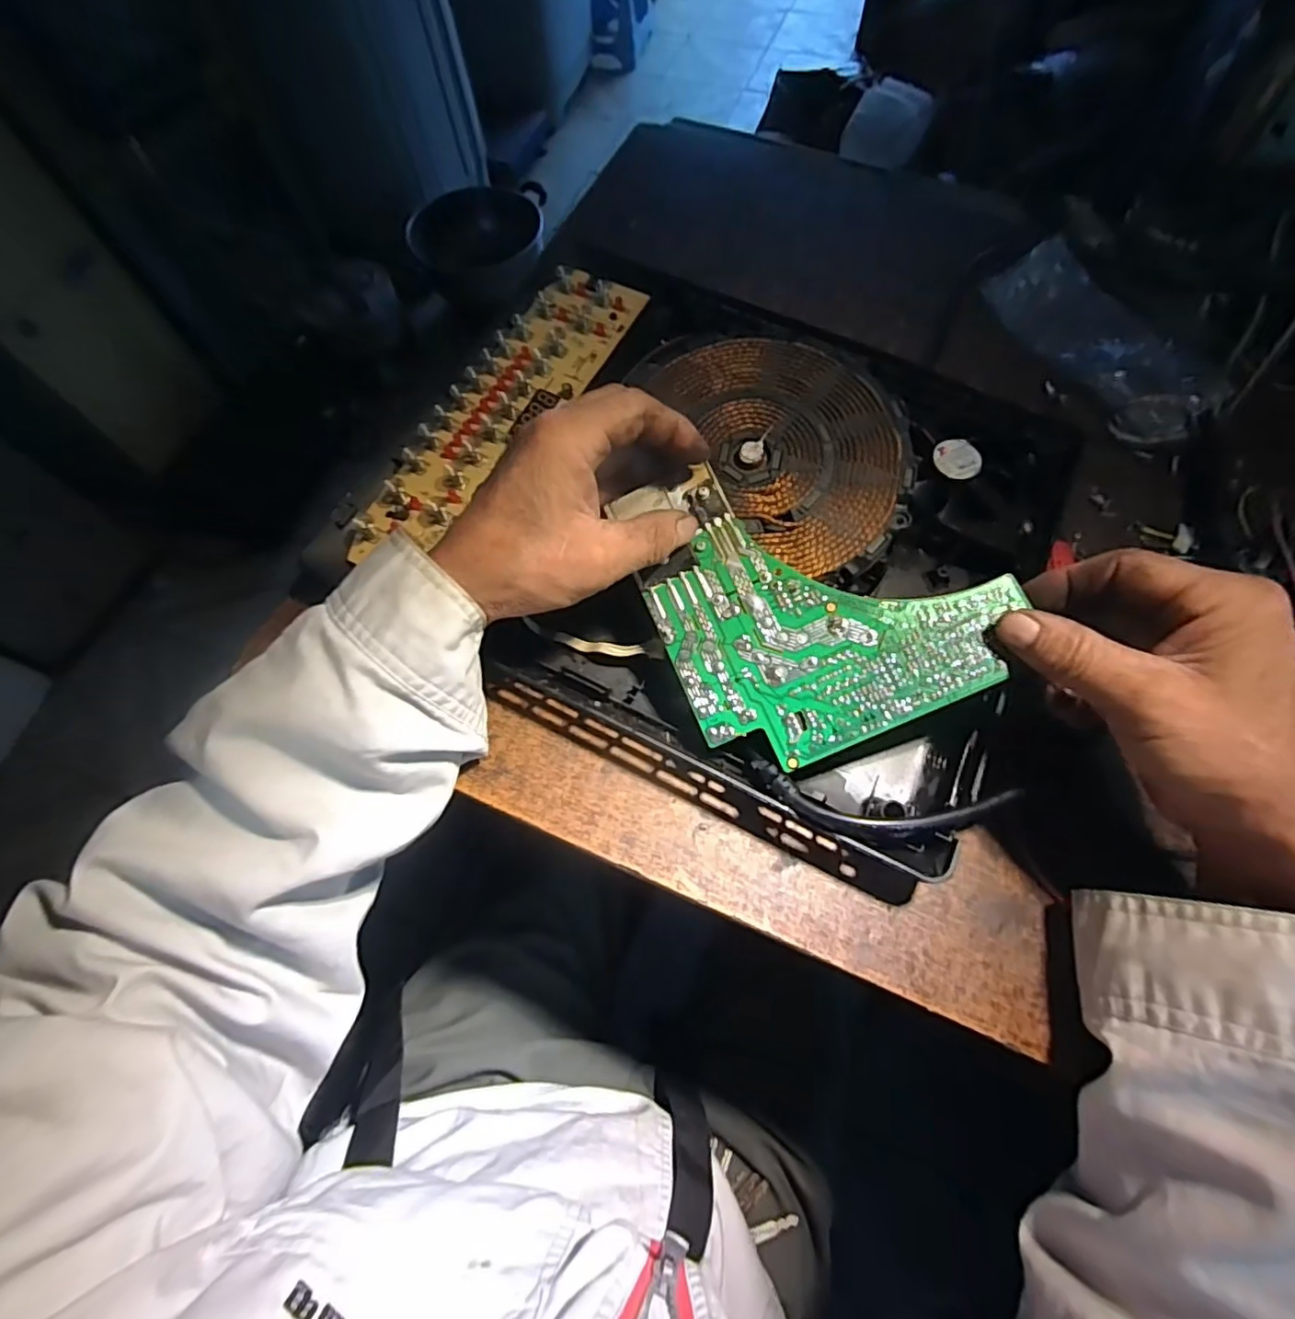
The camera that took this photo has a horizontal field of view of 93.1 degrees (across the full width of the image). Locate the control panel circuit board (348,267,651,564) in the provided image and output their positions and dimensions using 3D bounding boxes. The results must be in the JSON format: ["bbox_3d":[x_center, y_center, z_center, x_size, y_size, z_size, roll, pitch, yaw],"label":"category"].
[{"bbox_3d":[-0.092,-0.161,0.391,0.066,0.019,0.247,27,69,13],"label":"control panel circuit board"}]

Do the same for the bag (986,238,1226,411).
[{"bbox_3d":[0.317,-0.229,0.435,0.070,0.017,0.173,-24,64,8],"label":"bag"}]

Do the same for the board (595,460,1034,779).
[{"bbox_3d":[0.077,-0.036,0.311,0.144,0.037,0.160,-22,67,-8],"label":"board"}]

